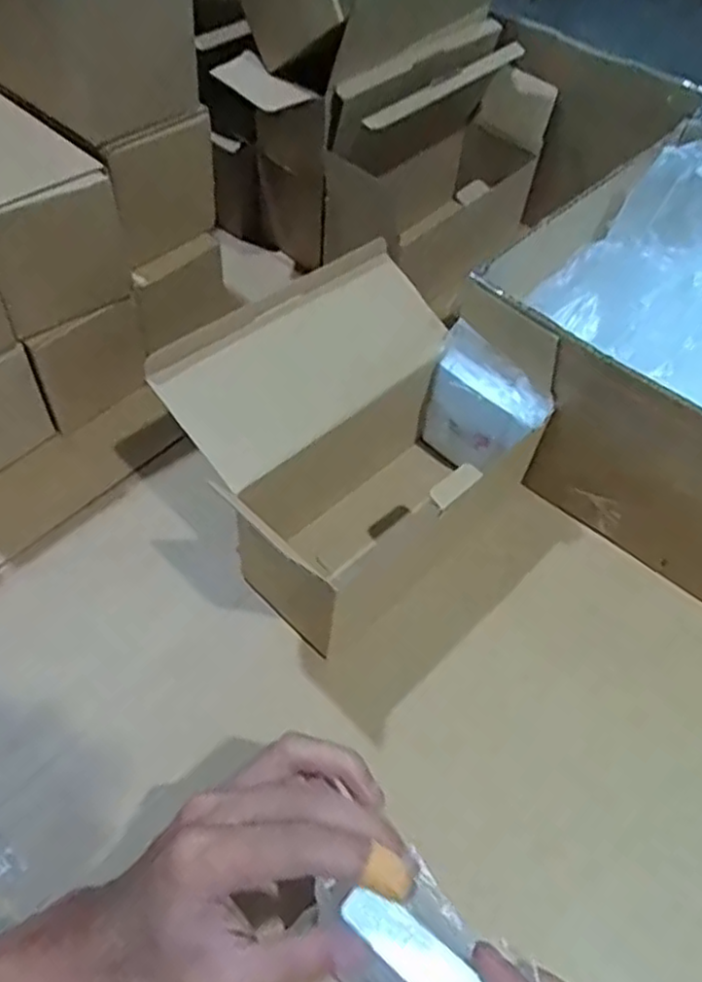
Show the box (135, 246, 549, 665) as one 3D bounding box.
[{"bbox_3d":[0.003,-0.035,0.488,0.217,0.147,0.170,-34,59,-28],"label":"box"}]

